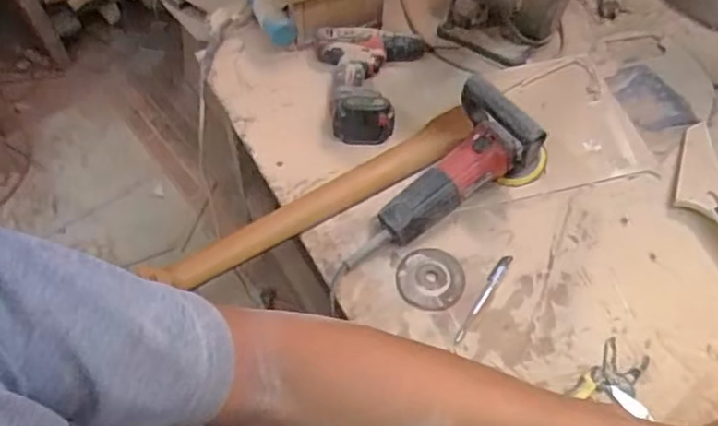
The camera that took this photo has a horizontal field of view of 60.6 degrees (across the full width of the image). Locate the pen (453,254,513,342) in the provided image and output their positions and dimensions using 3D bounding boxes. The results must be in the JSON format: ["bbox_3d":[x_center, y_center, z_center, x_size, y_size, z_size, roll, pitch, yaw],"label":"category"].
[{"bbox_3d":[0.162,0.111,0.808,0.016,0.013,0.140,32,63,17],"label":"pen"}]

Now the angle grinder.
[{"bbox_3d":[0.118,-0.060,0.803,0.330,0.169,0.117,-28,63,-17],"label":"angle grinder"}]

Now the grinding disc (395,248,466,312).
[{"bbox_3d":[0.095,0.086,0.807,0.089,0.004,0.085,0,58,-1],"label":"grinding disc"}]

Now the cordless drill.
[{"bbox_3d":[0.024,-0.210,0.951,0.181,0.072,0.205,-3,59,-2],"label":"cordless drill"}]

